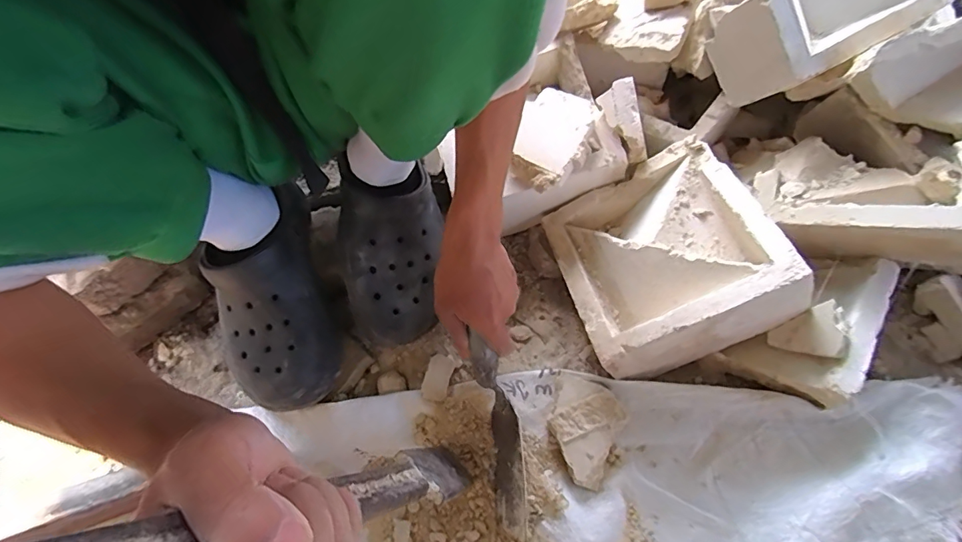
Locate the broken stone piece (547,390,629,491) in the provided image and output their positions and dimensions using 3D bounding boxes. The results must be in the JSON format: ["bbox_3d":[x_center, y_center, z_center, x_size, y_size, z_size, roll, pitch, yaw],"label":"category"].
[{"bbox_3d":[0.117,0.169,0.463,0.077,0.020,0.072,-24,64,-10],"label":"broken stone piece"}]

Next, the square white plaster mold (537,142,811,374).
[{"bbox_3d":[0.196,-0.013,0.495,0.198,0.079,0.210,-29,55,18],"label":"square white plaster mold"}]

